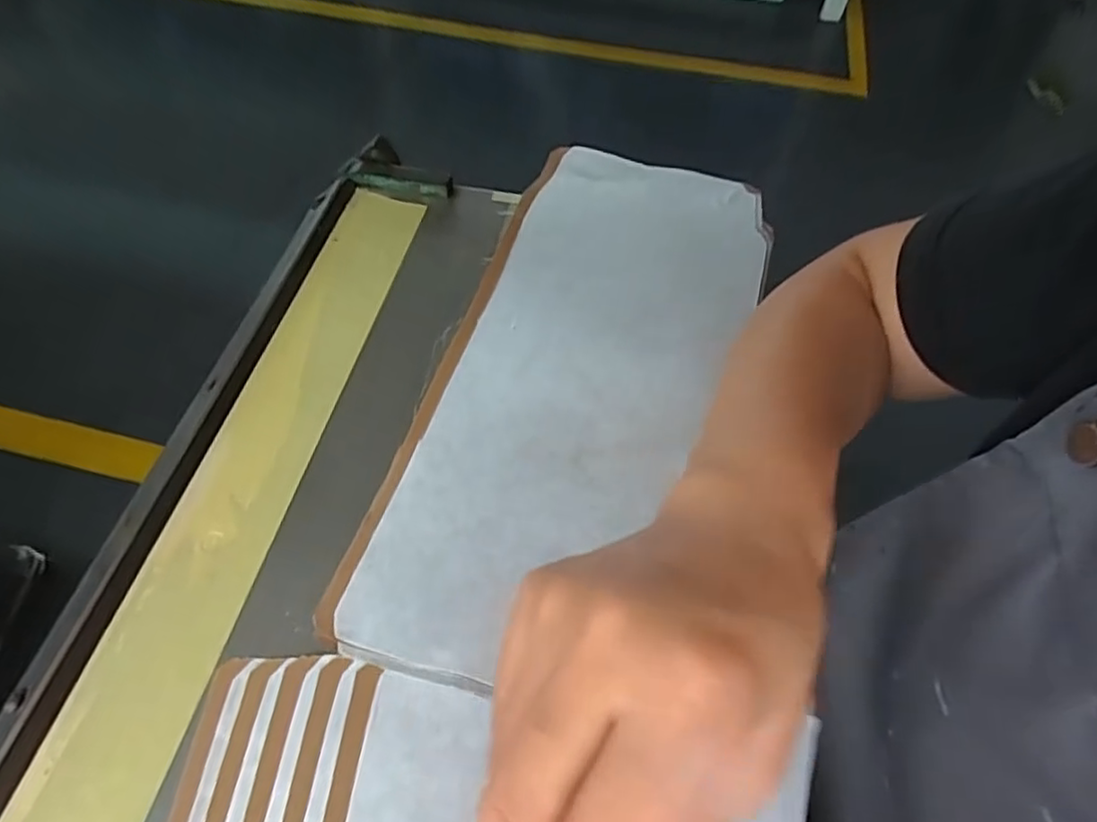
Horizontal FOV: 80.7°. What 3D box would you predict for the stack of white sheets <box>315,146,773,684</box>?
[{"bbox_3d":[0.028,-0.037,0.423,0.178,0.015,0.420,16,56,8],"label":"stack of white sheets"}]

